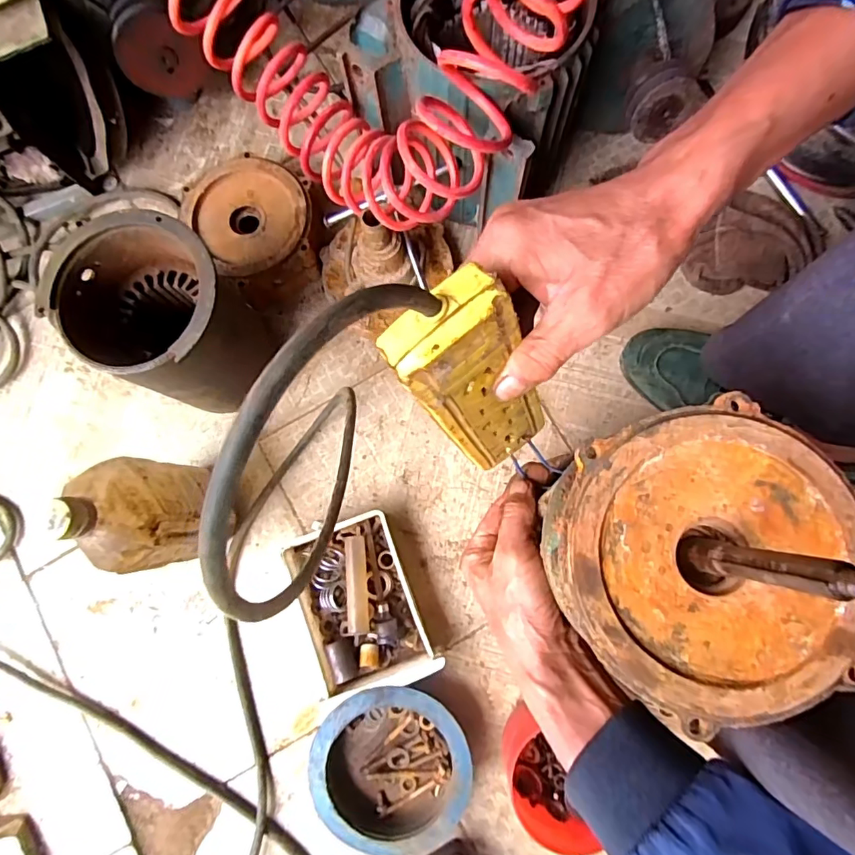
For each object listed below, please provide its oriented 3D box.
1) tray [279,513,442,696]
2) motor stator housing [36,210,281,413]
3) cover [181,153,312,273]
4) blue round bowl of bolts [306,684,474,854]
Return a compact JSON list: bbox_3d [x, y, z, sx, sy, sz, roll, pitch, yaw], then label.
[{"bbox_3d":[-0.072,0.184,0.516,0.121,0.041,0.172,-22,79,-3],"label":"tray"},{"bbox_3d":[-0.241,-0.100,0.477,0.140,0.157,0.131,0,82,2],"label":"motor stator housing"},{"bbox_3d":[-0.197,-0.241,0.558,0.127,0.021,0.145,-34,82,-3],"label":"cover"},{"bbox_3d":[-0.035,0.333,0.495,0.150,0.049,0.146,0,78,1],"label":"blue round bowl of bolts"}]

